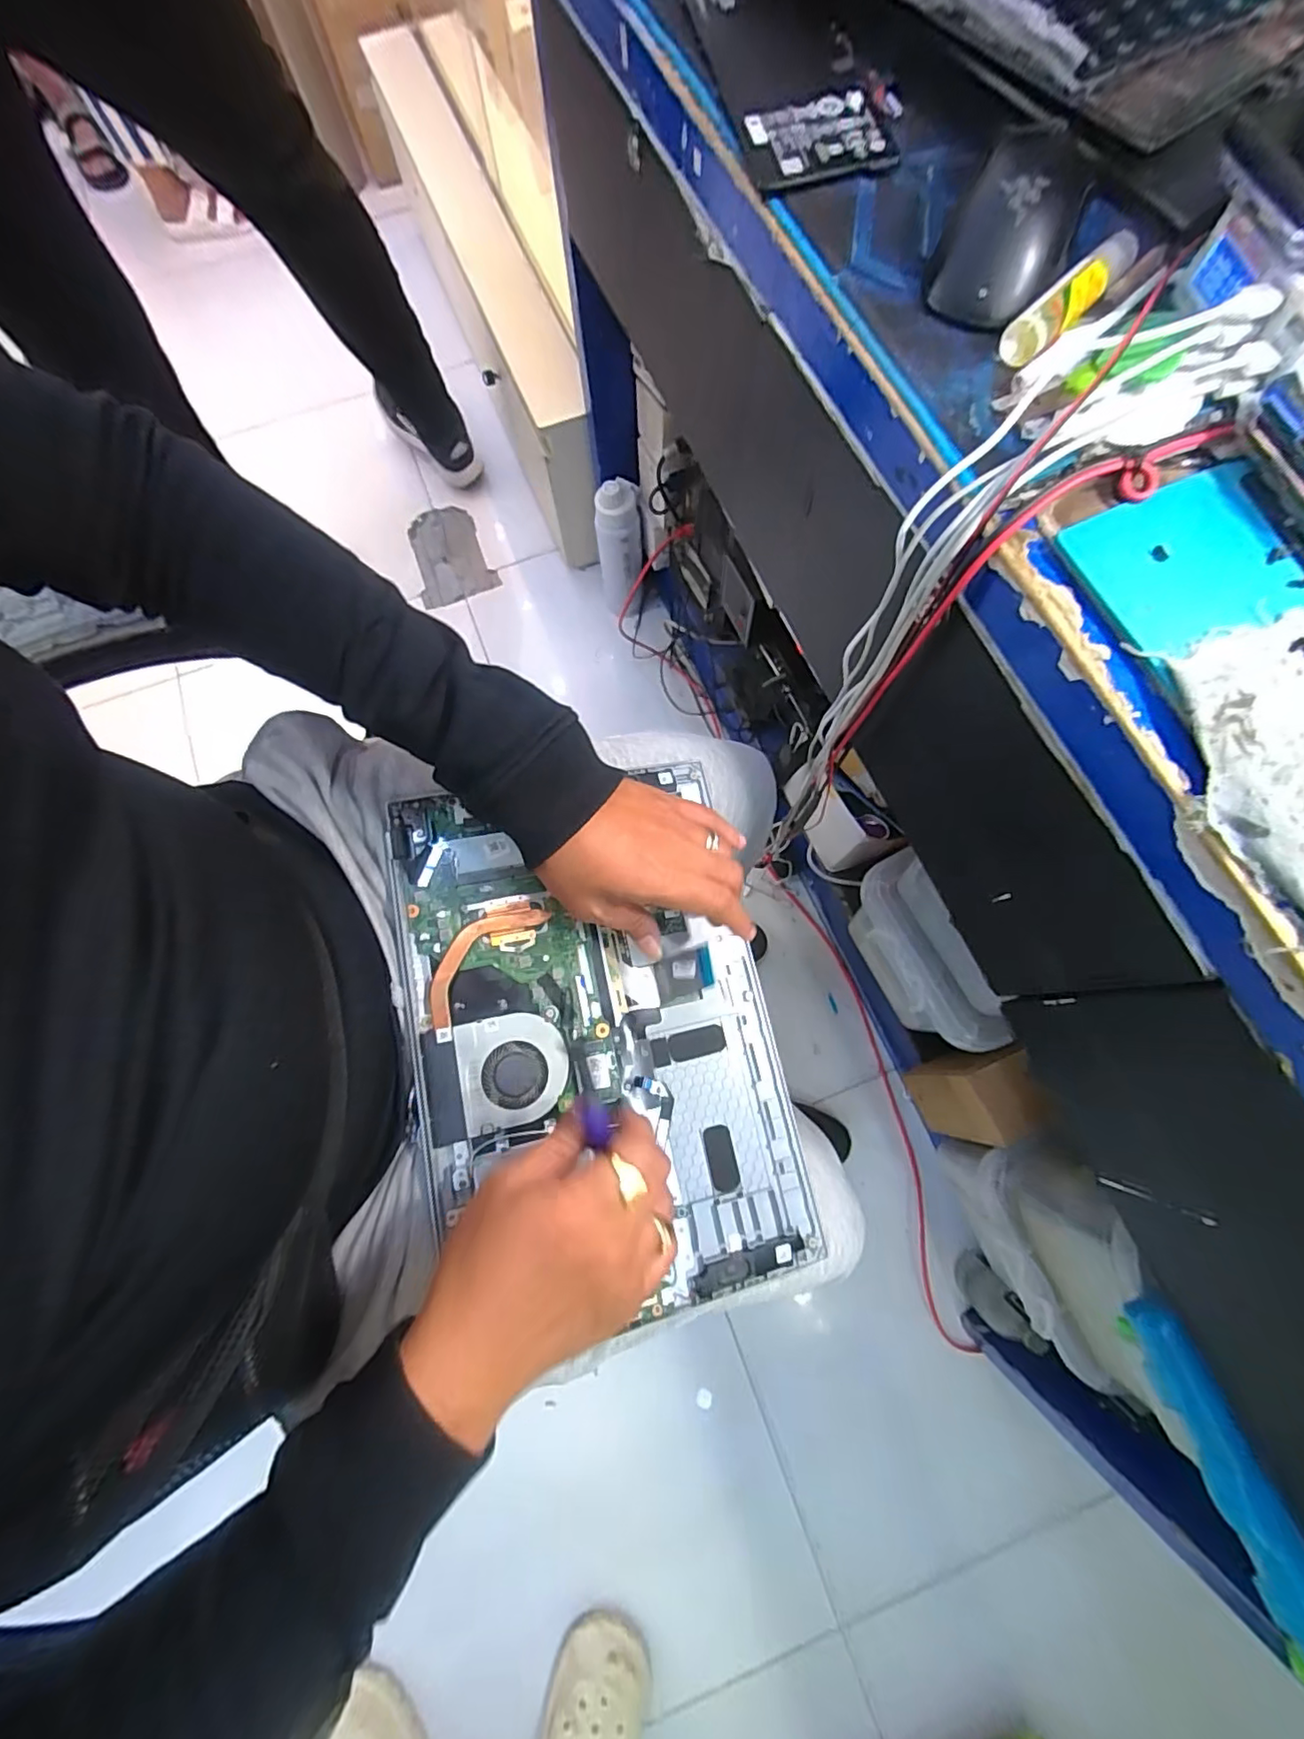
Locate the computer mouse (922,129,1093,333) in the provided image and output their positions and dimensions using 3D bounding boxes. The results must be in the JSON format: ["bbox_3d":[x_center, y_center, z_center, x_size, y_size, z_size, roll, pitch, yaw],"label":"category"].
[{"bbox_3d":[0.192,-0.344,0.309,0.065,0.041,0.095,27,78,8],"label":"computer mouse"}]

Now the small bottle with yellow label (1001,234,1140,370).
[{"bbox_3d":[0.221,-0.302,0.305,0.023,0.020,0.089,42,80,11],"label":"small bottle with yellow label"}]

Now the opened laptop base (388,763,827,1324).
[{"bbox_3d":[-0.036,0.106,0.392,0.236,0.020,0.348,-10,76,-13],"label":"opened laptop base"}]

